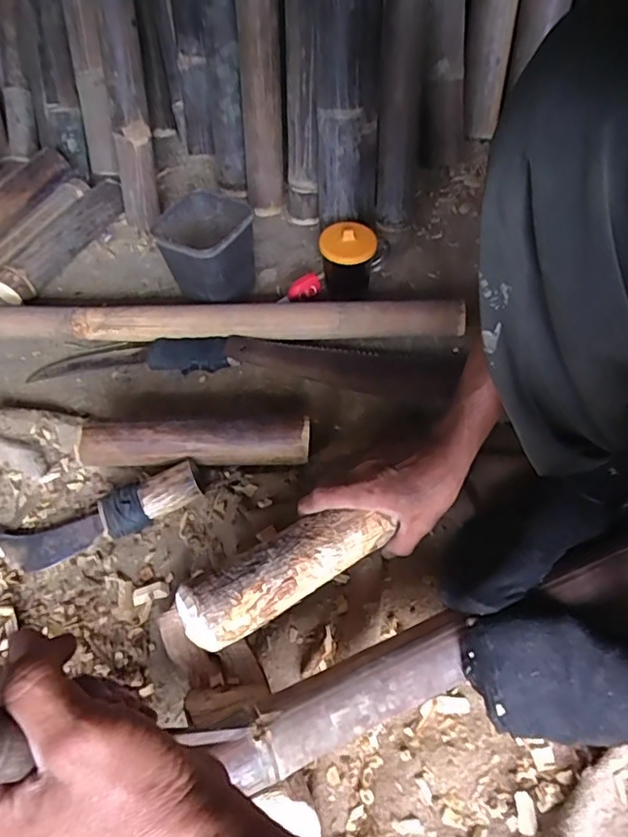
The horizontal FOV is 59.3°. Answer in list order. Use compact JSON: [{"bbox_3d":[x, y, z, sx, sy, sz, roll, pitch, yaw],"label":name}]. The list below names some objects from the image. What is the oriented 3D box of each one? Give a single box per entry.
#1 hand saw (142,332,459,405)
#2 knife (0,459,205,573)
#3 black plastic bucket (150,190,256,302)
[{"bbox_3d":[-0.019,-0.076,0.734,0.408,0.027,0.079,4,55,7],"label":"hand saw"},{"bbox_3d":[-0.241,0.108,0.609,0.233,0.042,0.053,-17,55,-8],"label":"knife"},{"bbox_3d":[-0.150,-0.224,0.789,0.115,0.130,0.118,30,62,23],"label":"black plastic bucket"}]

